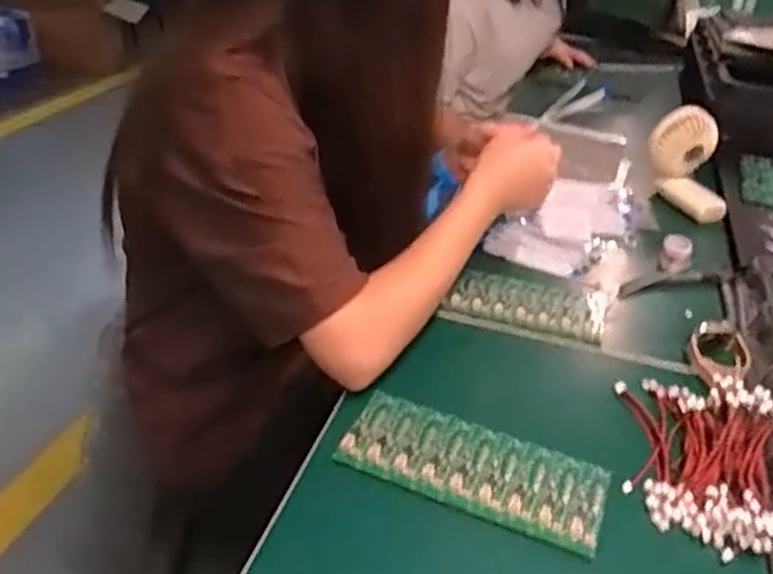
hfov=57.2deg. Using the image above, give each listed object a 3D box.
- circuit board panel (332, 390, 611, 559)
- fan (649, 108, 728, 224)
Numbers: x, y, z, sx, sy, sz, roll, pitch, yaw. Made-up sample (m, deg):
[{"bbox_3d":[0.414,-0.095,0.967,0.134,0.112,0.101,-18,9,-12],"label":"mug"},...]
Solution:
[{"bbox_3d":[0.067,0.134,0.542,0.194,0.010,0.084,17,34,18],"label":"circuit board panel"},{"bbox_3d":[0.392,-0.161,0.912,0.113,0.109,0.075,18,34,20],"label":"fan"}]

